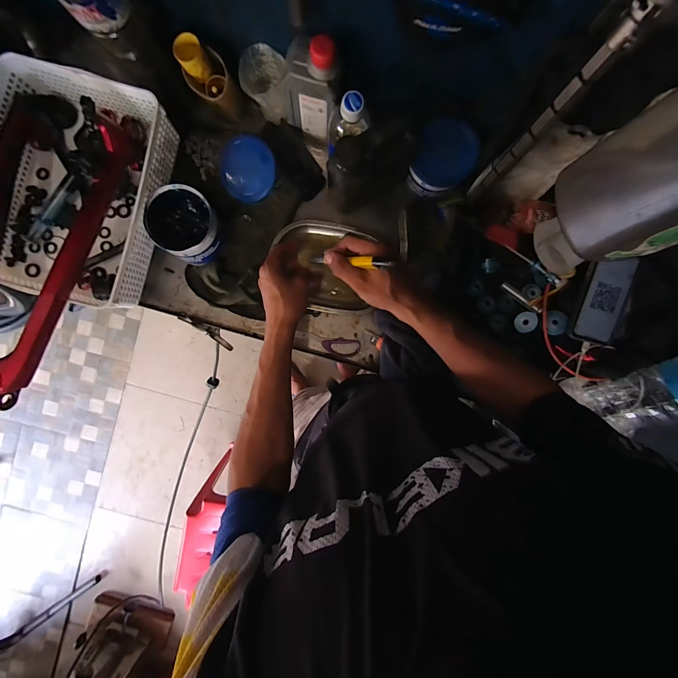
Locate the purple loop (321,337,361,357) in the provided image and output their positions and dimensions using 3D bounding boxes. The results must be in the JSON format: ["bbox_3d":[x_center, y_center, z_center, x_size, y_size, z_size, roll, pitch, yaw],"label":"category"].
[{"bbox_3d":[0.004,0.015,0.585,0.071,0.006,0.034,9,94,-3],"label":"purple loop"}]

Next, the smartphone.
[{"bbox_3d":[0.422,-0.061,0.500,0.078,0.008,0.132,9,99,-3],"label":"smartphone"}]

